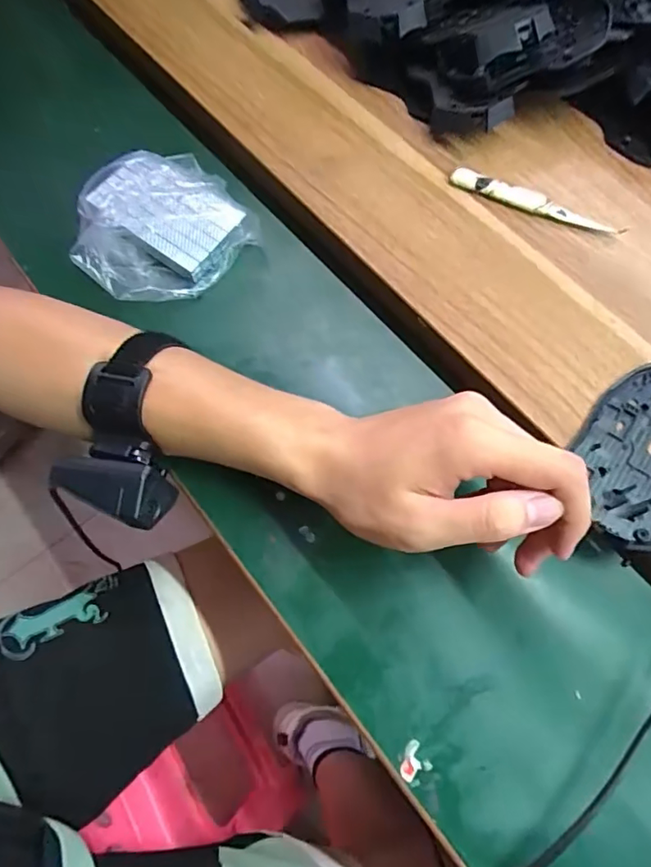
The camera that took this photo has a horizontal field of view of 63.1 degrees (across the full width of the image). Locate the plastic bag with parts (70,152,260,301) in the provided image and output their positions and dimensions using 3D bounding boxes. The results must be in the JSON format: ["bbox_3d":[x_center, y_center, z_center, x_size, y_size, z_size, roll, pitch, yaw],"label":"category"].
[{"bbox_3d":[-0.121,-0.146,0.371,0.109,0.028,0.108,-39,74,-12],"label":"plastic bag with parts"}]

